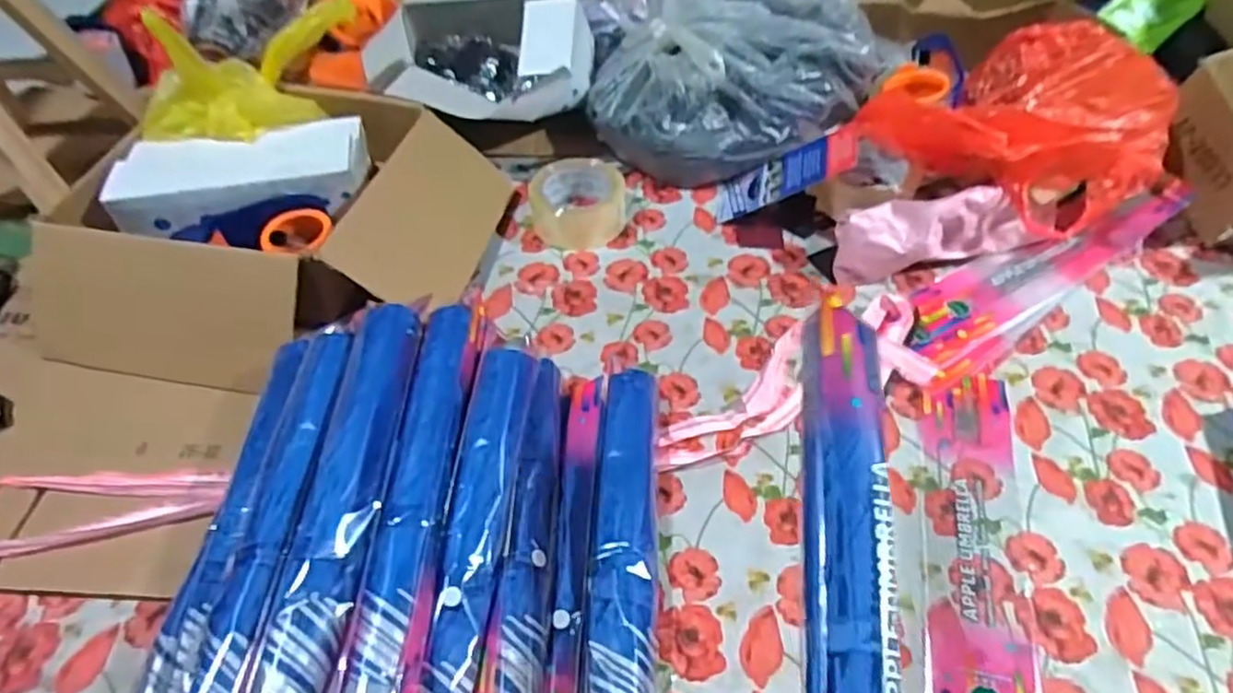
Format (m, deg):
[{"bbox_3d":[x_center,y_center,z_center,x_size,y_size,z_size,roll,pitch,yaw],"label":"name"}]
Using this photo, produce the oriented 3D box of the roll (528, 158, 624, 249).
[{"bbox_3d":[-0.043,-0.167,0.777,0.105,0.062,0.098,-1,51,1],"label":"roll"}]

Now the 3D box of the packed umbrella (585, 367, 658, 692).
[{"bbox_3d":[0.004,0.173,0.512,0.051,0.034,0.365,0,51,3],"label":"packed umbrella"}]

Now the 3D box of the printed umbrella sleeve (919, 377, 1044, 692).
[{"bbox_3d":[0.282,0.154,0.538,0.078,0.009,0.325,10,52,10],"label":"printed umbrella sleeve"}]

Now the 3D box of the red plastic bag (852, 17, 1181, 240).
[{"bbox_3d":[0.446,-0.237,0.725,0.267,0.105,0.230,-28,55,-19],"label":"red plastic bag"}]

